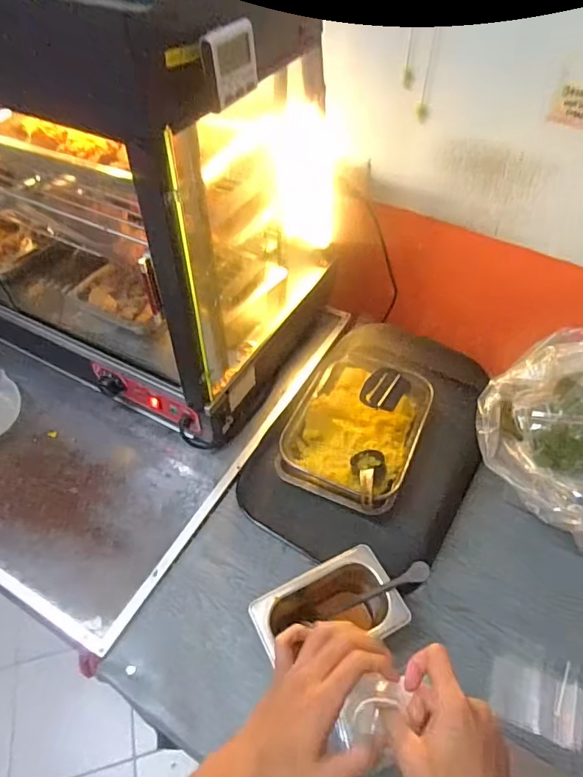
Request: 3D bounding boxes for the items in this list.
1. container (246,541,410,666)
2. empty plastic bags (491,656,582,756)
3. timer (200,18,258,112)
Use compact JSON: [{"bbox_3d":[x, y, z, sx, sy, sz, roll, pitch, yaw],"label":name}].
[{"bbox_3d":[0.052,0.305,0.656,0.179,0.099,0.112,-22,54,-19],"label":"container"},{"bbox_3d":[0.327,0.400,0.642,0.124,0.004,0.092,13,59,16],"label":"empty plastic bags"},{"bbox_3d":[-0.059,-0.316,0.482,0.016,0.059,0.070,24,53,18],"label":"timer"}]

